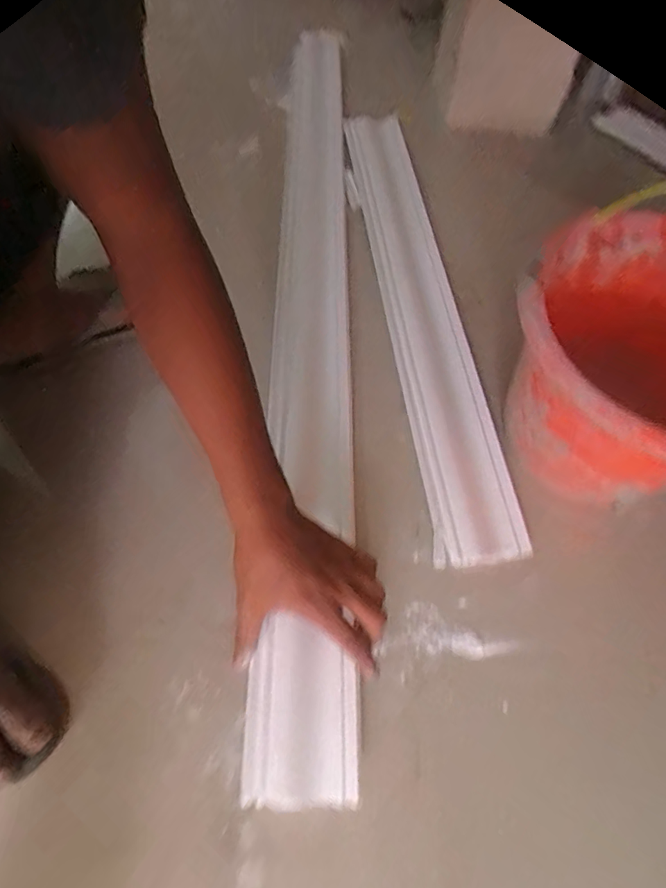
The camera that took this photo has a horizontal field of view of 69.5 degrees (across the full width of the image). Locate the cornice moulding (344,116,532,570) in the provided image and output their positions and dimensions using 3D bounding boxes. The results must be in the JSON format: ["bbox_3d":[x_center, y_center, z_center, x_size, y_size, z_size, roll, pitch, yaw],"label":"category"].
[{"bbox_3d":[0.109,-0.233,0.669,0.103,0.033,0.797,-4,61,-5],"label":"cornice moulding"}]

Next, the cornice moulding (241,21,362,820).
[{"bbox_3d":[-0.037,-0.271,0.683,0.100,0.048,1.275,1,58,-3],"label":"cornice moulding"}]

